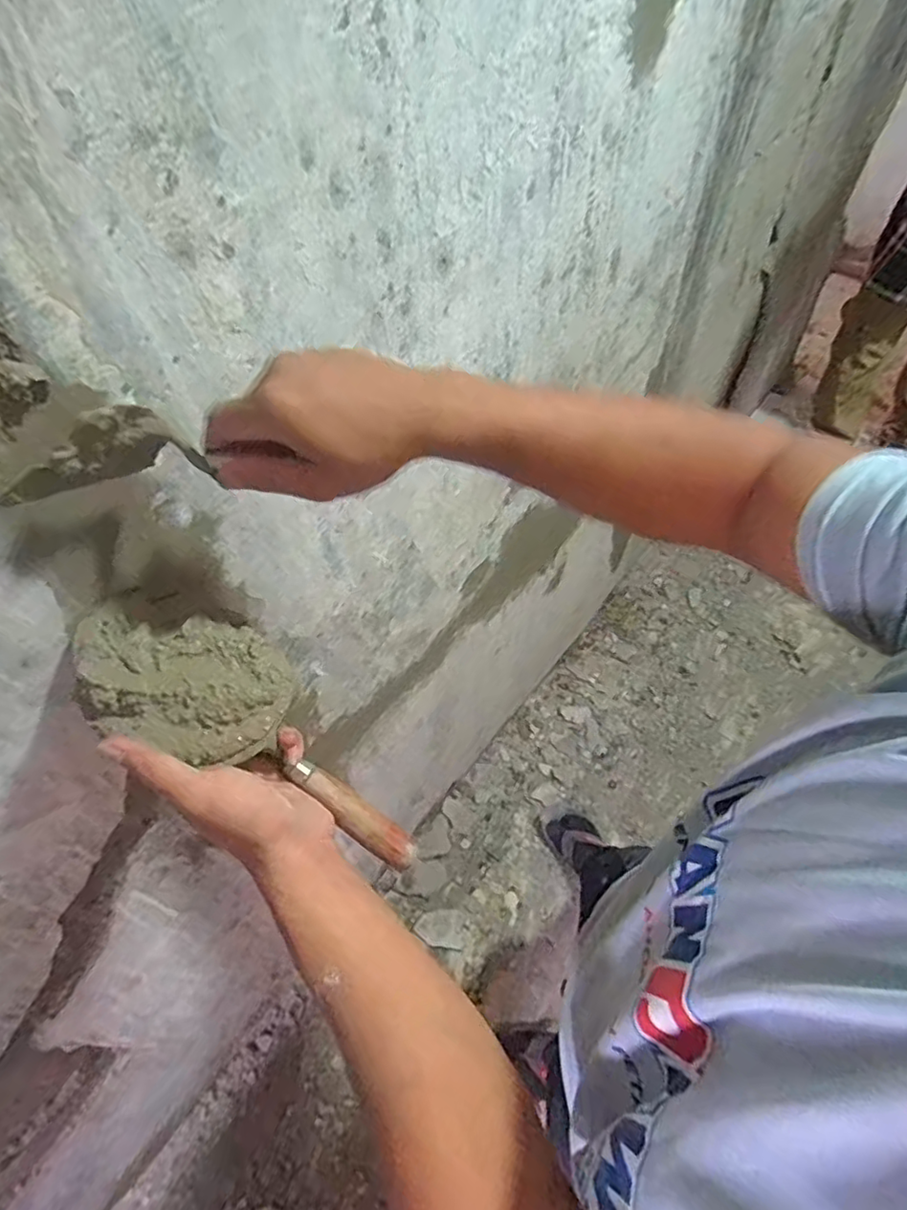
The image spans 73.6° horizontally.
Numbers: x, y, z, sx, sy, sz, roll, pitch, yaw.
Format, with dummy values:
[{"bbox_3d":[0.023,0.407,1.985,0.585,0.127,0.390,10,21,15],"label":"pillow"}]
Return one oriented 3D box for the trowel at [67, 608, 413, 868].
[{"bbox_3d":[-0.138,0.082,0.420,0.273,0.064,0.101,36,60,-6],"label":"trowel"}]

